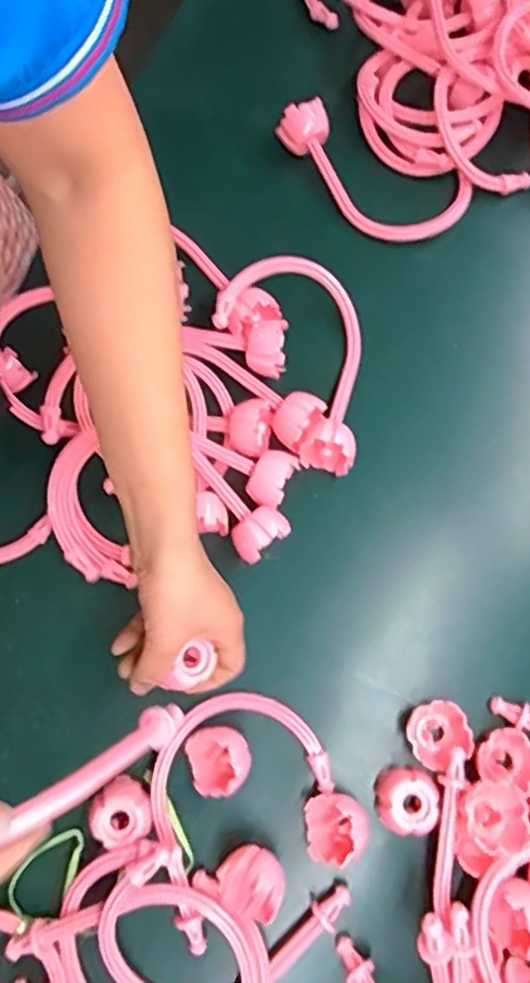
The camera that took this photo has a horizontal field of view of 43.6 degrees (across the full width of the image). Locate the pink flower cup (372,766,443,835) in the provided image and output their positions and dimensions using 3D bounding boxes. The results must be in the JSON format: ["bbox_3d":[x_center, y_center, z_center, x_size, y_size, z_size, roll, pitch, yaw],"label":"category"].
[{"bbox_3d":[0.110,0.239,0.515,0.046,0.028,0.046,0,76,-1],"label":"pink flower cup"}]

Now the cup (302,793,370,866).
[{"bbox_3d":[0.053,0.258,0.514,0.044,0.056,0.049,-3,76,-2],"label":"cup"}]

